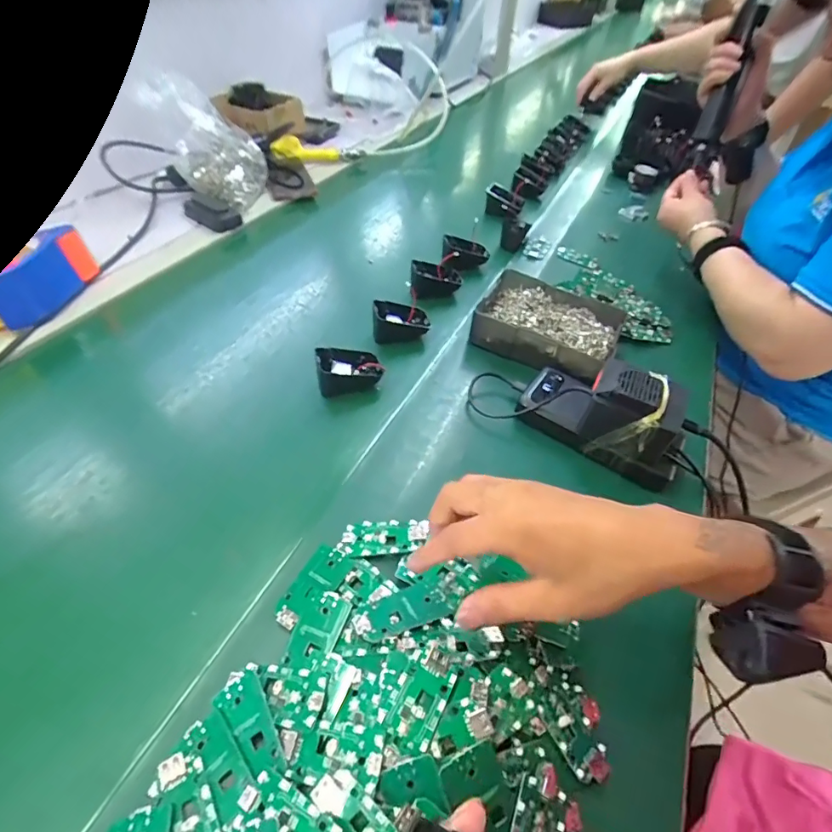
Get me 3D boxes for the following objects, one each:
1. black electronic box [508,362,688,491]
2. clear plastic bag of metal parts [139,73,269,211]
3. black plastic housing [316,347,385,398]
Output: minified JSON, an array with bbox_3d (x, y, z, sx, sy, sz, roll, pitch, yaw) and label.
[{"bbox_3d":[0.182,-0.008,0.455,0.149,0.092,0.072,25,50,19],"label":"black electronic box"},{"bbox_3d":[-0.341,-0.454,0.787,0.160,0.138,0.195,-16,50,-19],"label":"clear plastic bag of metal parts"},{"bbox_3d":[-0.070,-0.045,0.504,0.066,0.046,0.044,-6,47,-9],"label":"black plastic housing"}]

